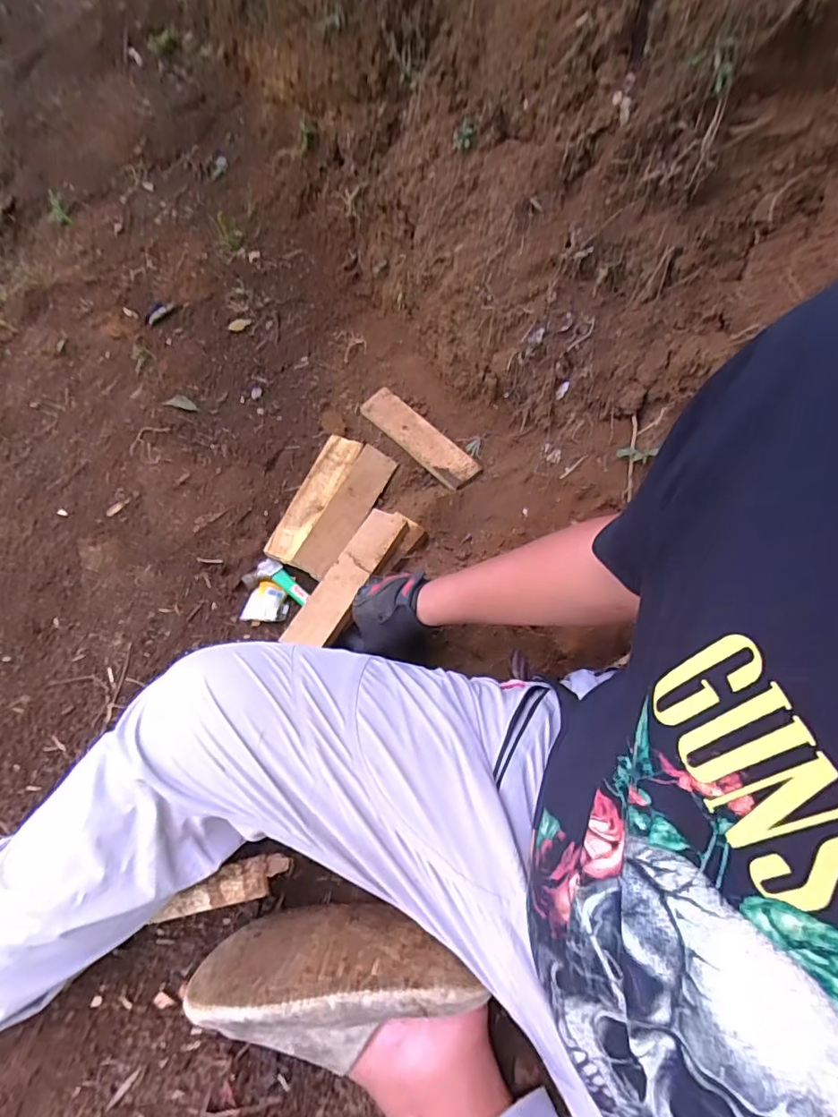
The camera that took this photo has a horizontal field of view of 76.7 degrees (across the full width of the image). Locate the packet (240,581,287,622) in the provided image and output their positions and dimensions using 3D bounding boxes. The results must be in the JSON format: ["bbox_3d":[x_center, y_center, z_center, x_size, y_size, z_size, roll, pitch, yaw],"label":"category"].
[{"bbox_3d":[-0.223,0.063,0.789,0.056,0.026,0.070,11,51,3],"label":"packet"}]

